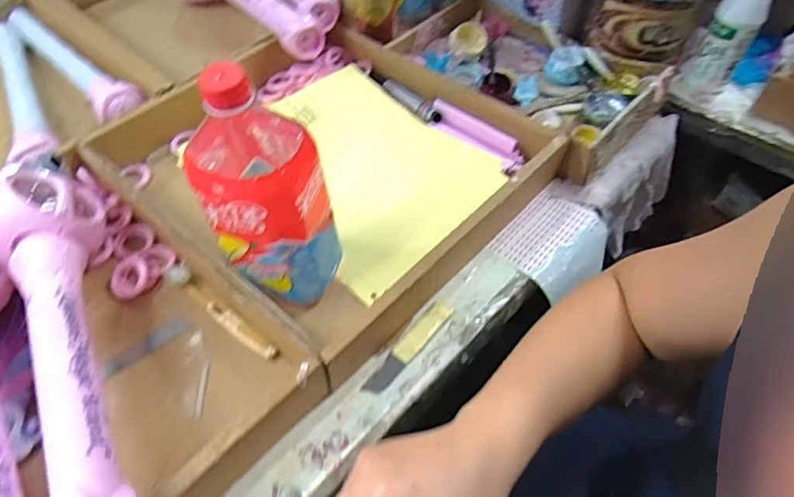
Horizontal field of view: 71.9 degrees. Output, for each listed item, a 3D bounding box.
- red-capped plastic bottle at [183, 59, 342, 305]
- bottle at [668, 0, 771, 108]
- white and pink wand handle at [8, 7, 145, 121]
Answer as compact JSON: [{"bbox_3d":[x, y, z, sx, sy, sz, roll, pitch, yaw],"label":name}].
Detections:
[{"bbox_3d":[-0.104,-0.047,0.433,0.096,0.216,0.099,-13,54,-10],"label":"red-capped plastic bottle"},{"bbox_3d":[0.387,-0.247,0.648,0.058,0.150,0.056,28,57,19],"label":"bottle"},{"bbox_3d":[-0.408,-0.229,0.682,0.310,0.042,0.051,37,61,25],"label":"white and pink wand handle"}]

